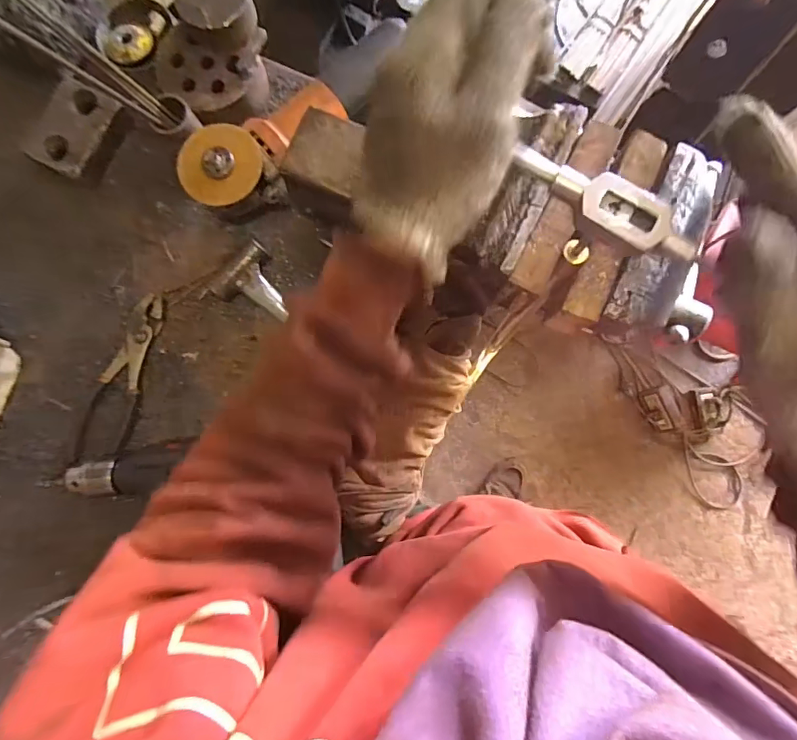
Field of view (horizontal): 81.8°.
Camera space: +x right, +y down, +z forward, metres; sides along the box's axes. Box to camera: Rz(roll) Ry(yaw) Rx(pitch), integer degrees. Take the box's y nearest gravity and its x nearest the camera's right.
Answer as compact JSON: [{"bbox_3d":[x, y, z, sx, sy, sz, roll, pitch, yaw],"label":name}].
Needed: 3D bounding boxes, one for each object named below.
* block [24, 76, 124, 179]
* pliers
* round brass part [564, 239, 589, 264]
[{"bbox_3d":[-0.356,-0.264,0.512,0.064,0.028,0.100,25,85,3],"label":"block"},{"bbox_3d":[-0.305,0.010,0.504,0.061,0.013,0.194,17,85,2],"label":"pliers"},{"bbox_3d":[0.113,-0.075,0.291,0.016,0.007,0.012,31,86,4],"label":"round brass part"}]

